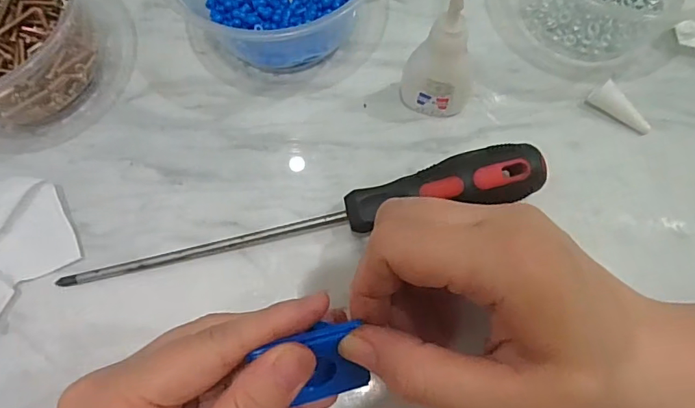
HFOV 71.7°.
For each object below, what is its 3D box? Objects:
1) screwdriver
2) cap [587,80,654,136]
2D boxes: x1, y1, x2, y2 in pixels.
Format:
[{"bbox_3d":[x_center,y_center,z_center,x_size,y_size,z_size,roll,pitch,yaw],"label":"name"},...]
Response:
[{"bbox_3d":[-0.022,0.006,0.231,0.231,0.032,0.025,-11,74,-2],"label":"screwdriver"},{"bbox_3d":[0.144,-0.049,0.253,0.011,0.011,0.034,-40,77,-10],"label":"cap"}]

